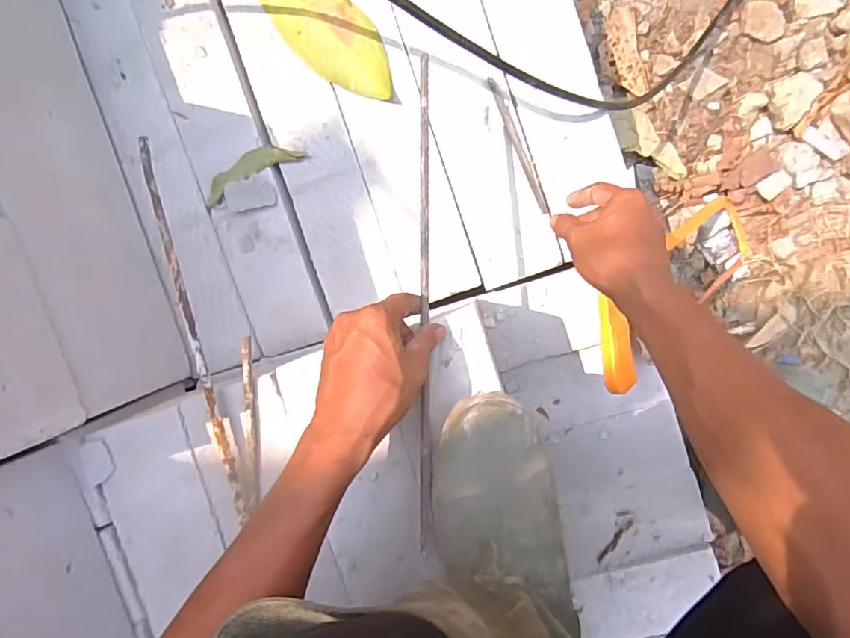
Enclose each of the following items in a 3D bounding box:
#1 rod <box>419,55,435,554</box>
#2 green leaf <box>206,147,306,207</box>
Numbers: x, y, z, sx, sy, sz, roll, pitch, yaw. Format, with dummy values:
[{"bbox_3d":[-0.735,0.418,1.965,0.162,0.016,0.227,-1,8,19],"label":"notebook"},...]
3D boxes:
[{"bbox_3d":[0.000,-0.022,0.464,0.011,0.007,0.431,-1,84,6],"label":"rod"},{"bbox_3d":[-0.221,-0.188,0.660,0.137,0.021,0.034,-26,92,7],"label":"green leaf"}]

